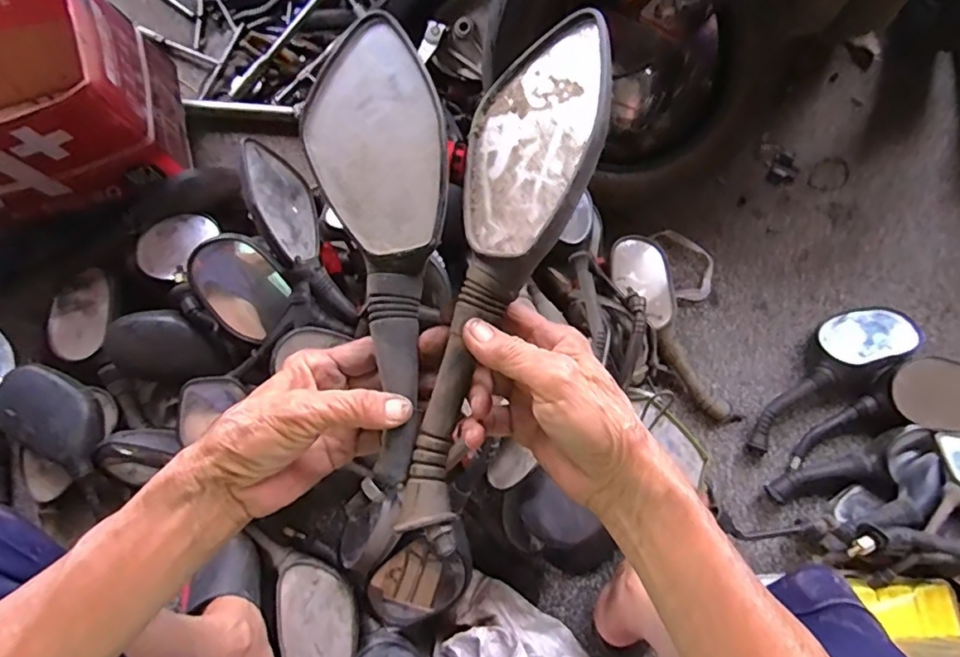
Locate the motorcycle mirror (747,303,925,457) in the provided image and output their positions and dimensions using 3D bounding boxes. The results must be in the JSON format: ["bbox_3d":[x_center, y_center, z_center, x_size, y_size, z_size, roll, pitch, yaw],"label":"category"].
[{"bbox_3d":[0.473,0.053,0.771,0.312,0.048,0.096,-31,77,-11],"label":"motorcycle mirror"}]

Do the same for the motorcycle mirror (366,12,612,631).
[{"bbox_3d":[0.004,-0.019,0.312,0.067,0.048,0.328,17,88,3],"label":"motorcycle mirror"}]

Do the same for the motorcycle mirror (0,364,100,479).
[{"bbox_3d":[-0.504,0.102,0.657,0.141,0.042,0.094,22,73,4],"label":"motorcycle mirror"}]

